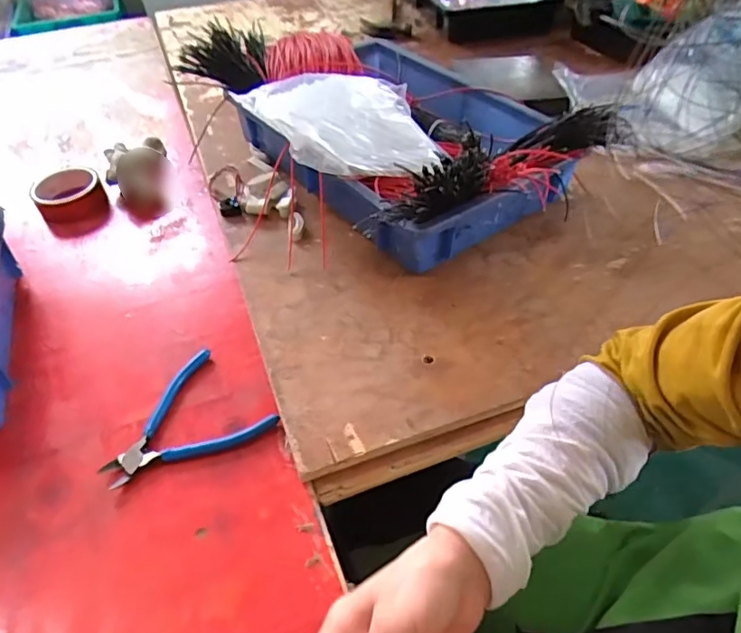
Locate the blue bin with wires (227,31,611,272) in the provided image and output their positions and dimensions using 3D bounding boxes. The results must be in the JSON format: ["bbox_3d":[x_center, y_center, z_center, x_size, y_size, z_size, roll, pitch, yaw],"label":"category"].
[{"bbox_3d":[0.041,-0.255,0.719,0.329,0.140,0.429,-34,53,-23],"label":"blue bin with wires"}]

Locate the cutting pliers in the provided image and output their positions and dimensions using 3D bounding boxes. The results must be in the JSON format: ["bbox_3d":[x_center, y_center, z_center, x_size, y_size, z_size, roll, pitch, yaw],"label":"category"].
[{"bbox_3d":[-0.175,0.102,0.505,0.116,0.013,0.138,33,58,31],"label":"cutting pliers"}]

